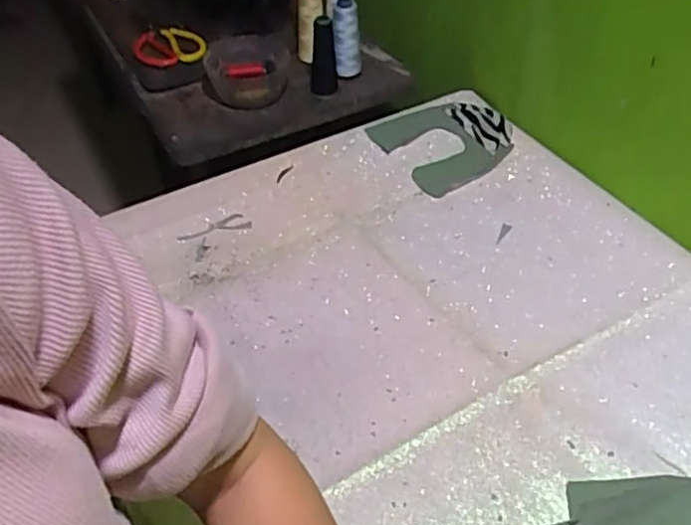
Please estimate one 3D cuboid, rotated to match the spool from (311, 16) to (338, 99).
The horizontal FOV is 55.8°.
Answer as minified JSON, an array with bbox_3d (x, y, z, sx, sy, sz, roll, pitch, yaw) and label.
[{"bbox_3d":[-0.033,-0.291,0.923,0.038,0.110,0.041,-5,45,-1],"label":"spool"}]

